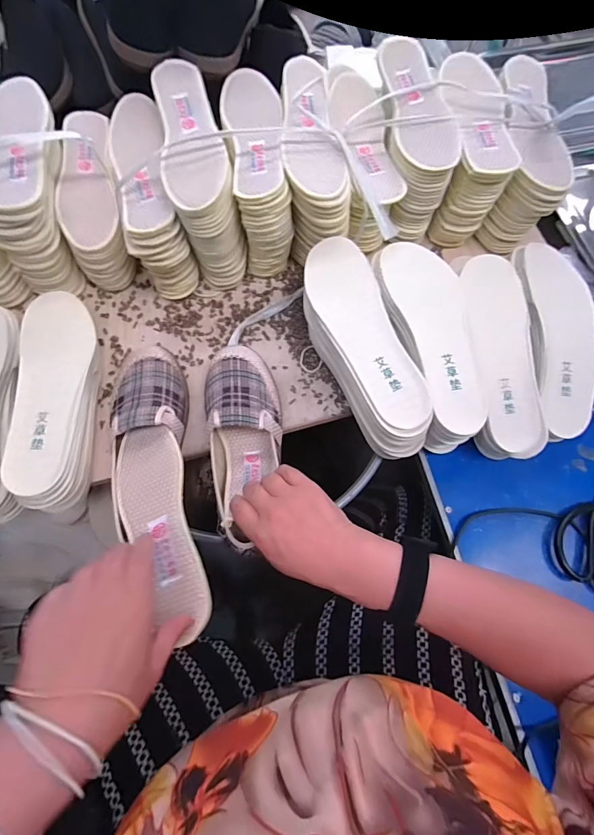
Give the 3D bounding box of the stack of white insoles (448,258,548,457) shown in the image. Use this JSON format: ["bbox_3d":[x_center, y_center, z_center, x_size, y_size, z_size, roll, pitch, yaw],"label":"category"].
[{"bbox_3d":[0.251,-0.076,0.495,0.085,0.103,0.261,-4,71,-3],"label":"stack of white insoles"}]

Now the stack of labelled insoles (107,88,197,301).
[{"bbox_3d":[-0.189,-0.284,0.507,0.070,0.121,0.232,-13,72,-6],"label":"stack of labelled insoles"}]

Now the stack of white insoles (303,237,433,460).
[{"bbox_3d":[0.075,-0.086,0.455,0.093,0.064,0.270,-19,72,-7],"label":"stack of white insoles"}]

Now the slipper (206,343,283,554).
[{"bbox_3d":[-0.061,0.024,0.423,0.082,0.065,0.221,0,73,1],"label":"slipper"}]

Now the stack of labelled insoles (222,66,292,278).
[{"bbox_3d":[-0.051,-0.322,0.516,0.072,0.134,0.232,-6,71,-3],"label":"stack of labelled insoles"}]

